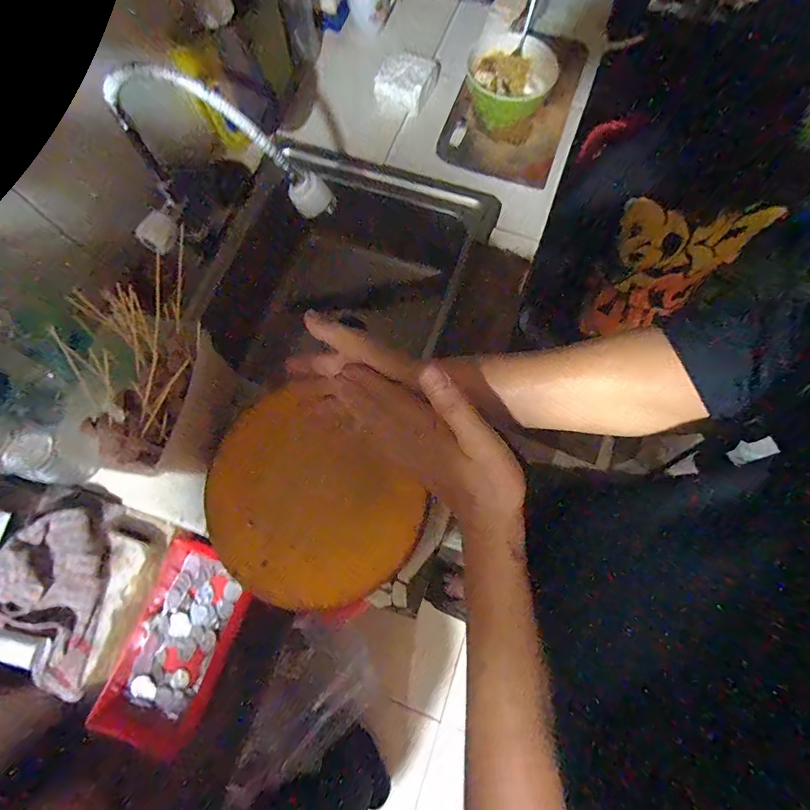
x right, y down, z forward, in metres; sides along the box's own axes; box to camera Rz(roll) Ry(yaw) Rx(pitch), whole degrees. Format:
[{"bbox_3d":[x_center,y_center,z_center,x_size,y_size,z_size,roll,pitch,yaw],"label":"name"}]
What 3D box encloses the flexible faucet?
[{"bbox_3d":[-0.237,-0.281,0.517,0.278,0.188,0.081,5,74,3],"label":"flexible faucet"}]

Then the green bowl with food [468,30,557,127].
[{"bbox_3d":[0.178,-0.552,0.736,0.142,0.068,0.148,0,73,1],"label":"green bowl with food"}]

